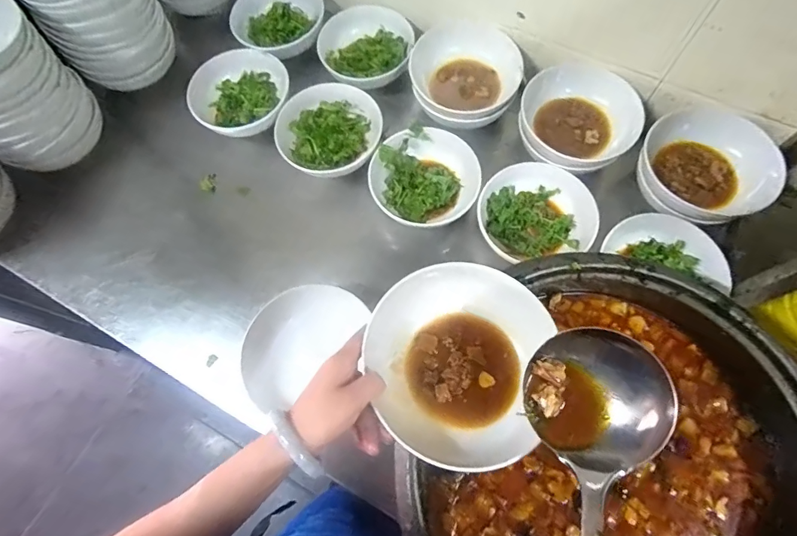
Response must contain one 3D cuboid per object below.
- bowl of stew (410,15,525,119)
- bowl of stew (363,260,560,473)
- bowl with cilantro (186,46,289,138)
[{"bbox_3d":[0.120,-0.345,0.758,0.173,0.079,0.178,-1,70,2],"label":"bowl of stew"},{"bbox_3d":[0.058,0.087,0.428,0.168,0.060,0.194,16,71,8],"label":"bowl of stew"},{"bbox_3d":[-0.291,-0.316,0.797,0.176,0.073,0.164,-1,70,2],"label":"bowl with cilantro"}]

